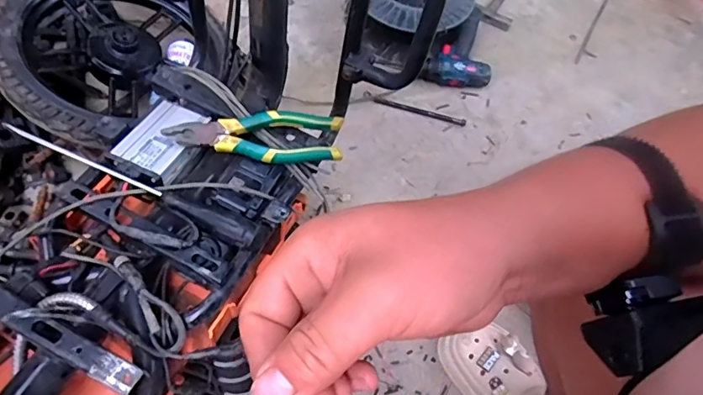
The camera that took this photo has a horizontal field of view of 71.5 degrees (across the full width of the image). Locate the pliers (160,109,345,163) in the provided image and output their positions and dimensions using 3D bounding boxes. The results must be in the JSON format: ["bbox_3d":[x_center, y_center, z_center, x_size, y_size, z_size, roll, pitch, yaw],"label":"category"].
[{"bbox_3d":[-0.108,-0.067,0.537,0.191,0.026,0.051,2,60,-6],"label":"pliers"}]

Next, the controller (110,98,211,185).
[{"bbox_3d":[-0.216,-0.067,0.565,0.078,0.025,0.100,26,61,7],"label":"controller"}]

